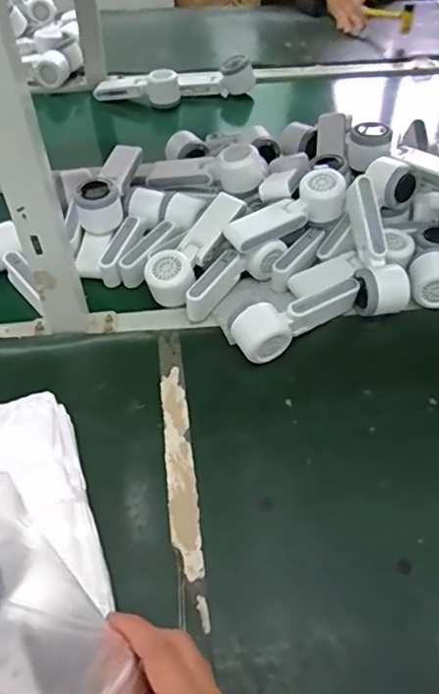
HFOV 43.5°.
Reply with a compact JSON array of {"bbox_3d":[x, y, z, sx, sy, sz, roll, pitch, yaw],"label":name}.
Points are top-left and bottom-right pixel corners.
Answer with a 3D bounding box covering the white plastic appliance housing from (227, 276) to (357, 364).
[{"bbox_3d":[0.091,-0.034,0.637,0.165,0.058,0.050,-23,56,-16],"label":"white plastic appliance housing"}]

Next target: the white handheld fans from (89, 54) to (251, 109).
[{"bbox_3d":[-0.086,-0.514,1.061,0.300,0.063,0.062,-5,50,-4],"label":"white handheld fans"}]

